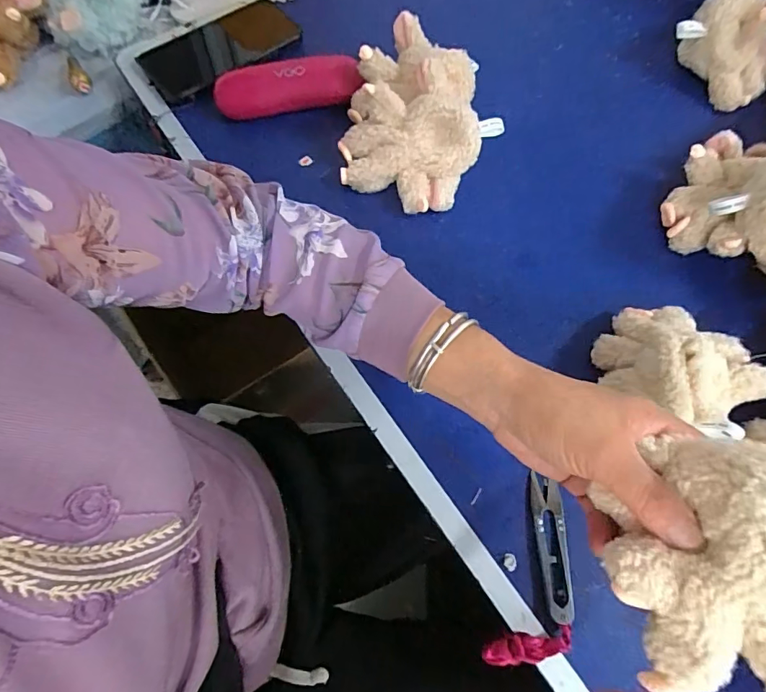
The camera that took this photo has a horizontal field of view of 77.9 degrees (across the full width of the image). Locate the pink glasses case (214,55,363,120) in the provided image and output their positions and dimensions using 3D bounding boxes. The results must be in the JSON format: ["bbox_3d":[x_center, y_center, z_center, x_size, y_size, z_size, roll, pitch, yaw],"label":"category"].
[{"bbox_3d":[-0.097,-0.261,0.481,0.145,0.036,0.043,-4,69,-3],"label":"pink glasses case"}]

